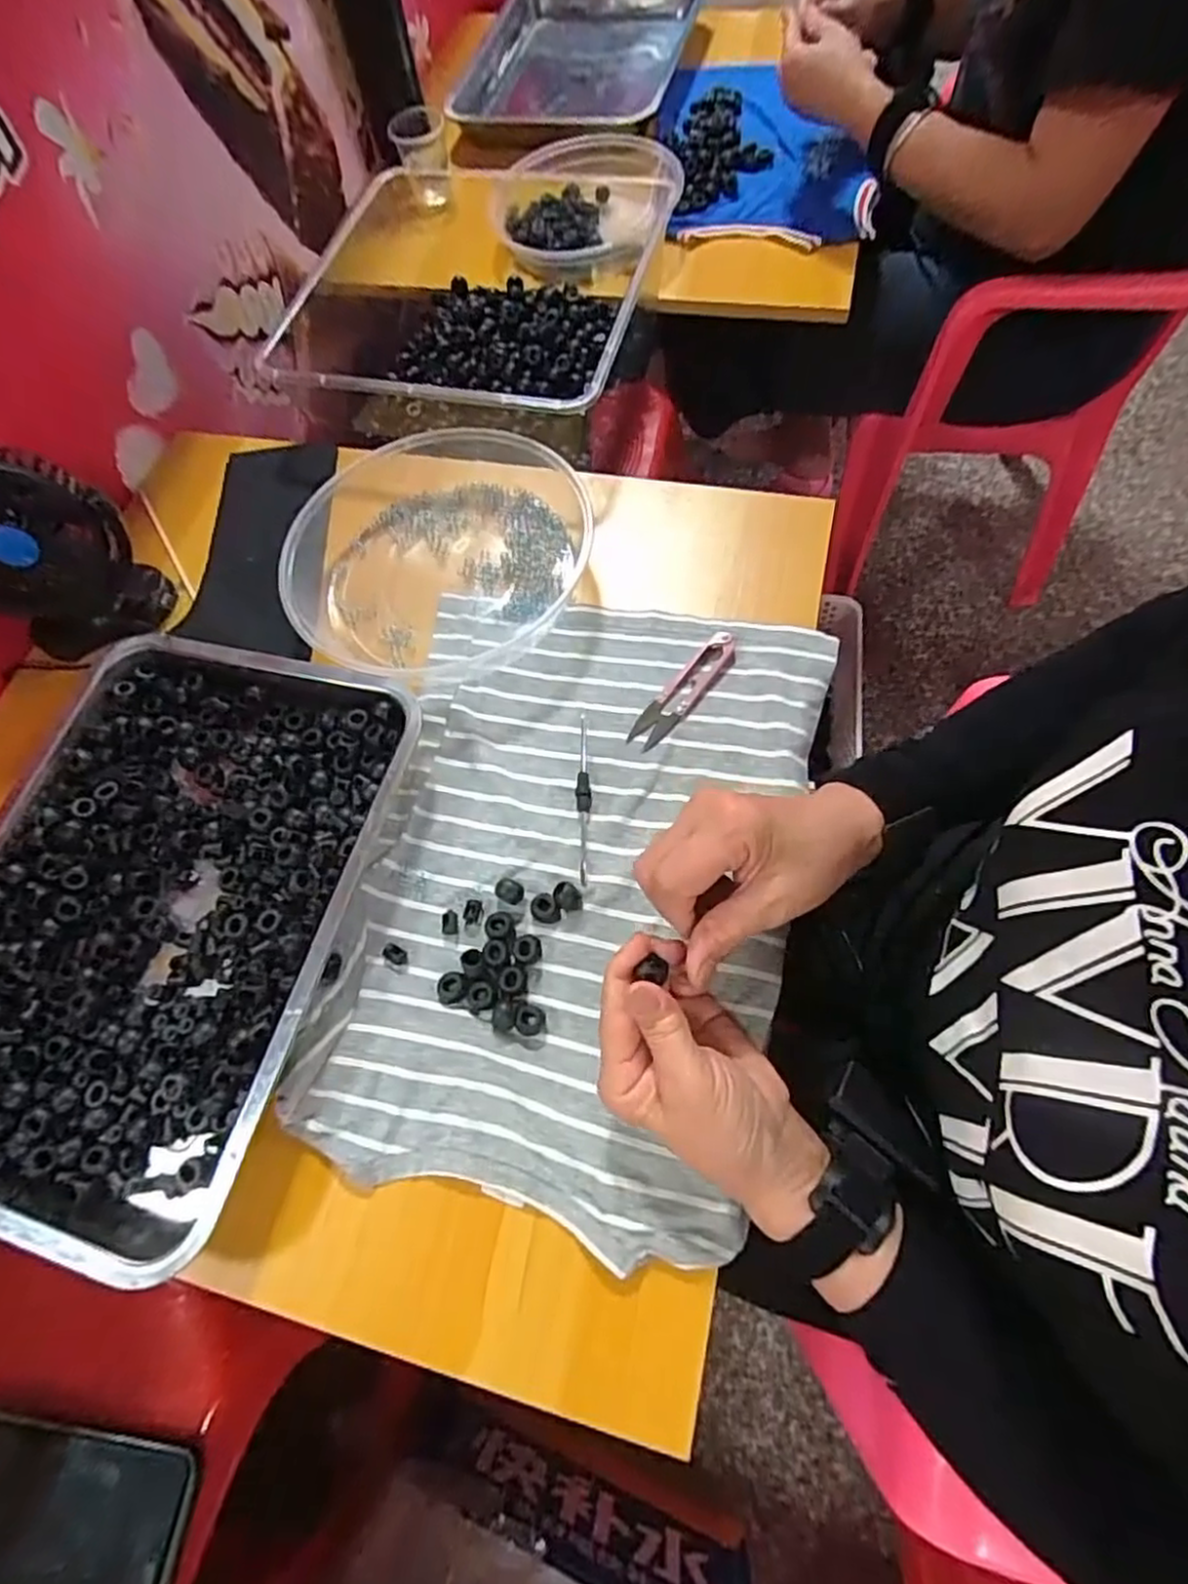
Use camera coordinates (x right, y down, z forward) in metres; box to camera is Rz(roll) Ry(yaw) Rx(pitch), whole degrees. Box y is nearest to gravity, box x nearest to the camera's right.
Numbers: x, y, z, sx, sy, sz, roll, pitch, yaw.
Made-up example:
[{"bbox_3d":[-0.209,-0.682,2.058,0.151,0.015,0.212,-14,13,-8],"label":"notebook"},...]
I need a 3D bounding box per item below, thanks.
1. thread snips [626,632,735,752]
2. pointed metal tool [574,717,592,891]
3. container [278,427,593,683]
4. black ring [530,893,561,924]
[{"bbox_3d":[0.063,-0.070,0.473,0.026,0.011,0.102,37,74,19],"label":"thread snips"},{"bbox_3d":[-0.007,0.001,0.448,0.010,0.009,0.119,-1,66,5],"label":"pointed metal tool"},{"bbox_3d":[-0.120,-0.188,0.525,0.228,0.040,0.241,-3,66,4],"label":"container"},{"bbox_3d":[-0.030,0.071,0.417,0.016,0.007,0.019,-33,67,-9],"label":"black ring"}]

